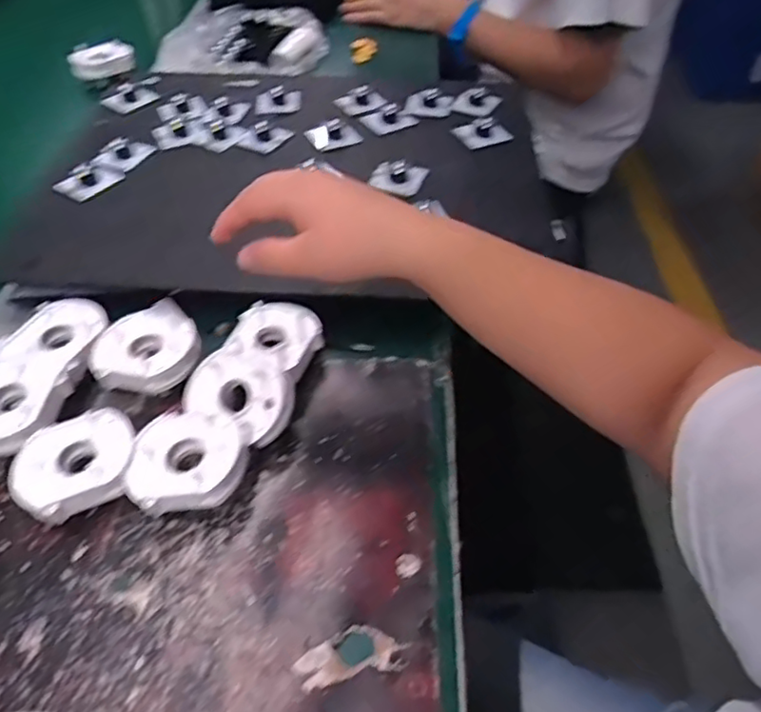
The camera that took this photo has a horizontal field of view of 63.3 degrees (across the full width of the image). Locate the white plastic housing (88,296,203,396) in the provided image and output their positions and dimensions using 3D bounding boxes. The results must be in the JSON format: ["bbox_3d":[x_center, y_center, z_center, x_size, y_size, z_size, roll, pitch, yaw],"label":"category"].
[{"bbox_3d":[-0.171,-0.005,0.452,0.074,0.019,0.069,-1,49,1],"label":"white plastic housing"}]

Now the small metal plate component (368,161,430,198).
[{"bbox_3d":[0.018,-0.170,0.584,0.051,0.024,0.026,11,50,11],"label":"small metal plate component"}]

